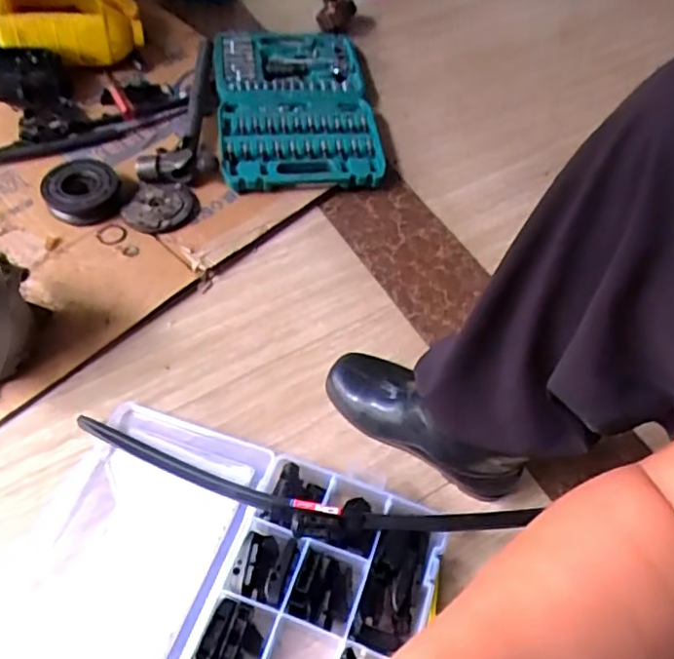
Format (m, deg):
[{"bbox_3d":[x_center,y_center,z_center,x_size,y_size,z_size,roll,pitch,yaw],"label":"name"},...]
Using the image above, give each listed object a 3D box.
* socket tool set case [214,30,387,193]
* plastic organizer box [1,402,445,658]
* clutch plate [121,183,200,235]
[{"bbox_3d":[-0.067,-0.372,0.995,0.249,0.061,0.369,-7,59,-7],"label":"socket tool set case"},{"bbox_3d":[-0.117,0.257,0.614,0.396,0.048,0.302,20,59,9],"label":"plastic organizer box"},{"bbox_3d":[-0.252,-0.175,0.876,0.101,0.016,0.090,-6,59,-7],"label":"clutch plate"}]

